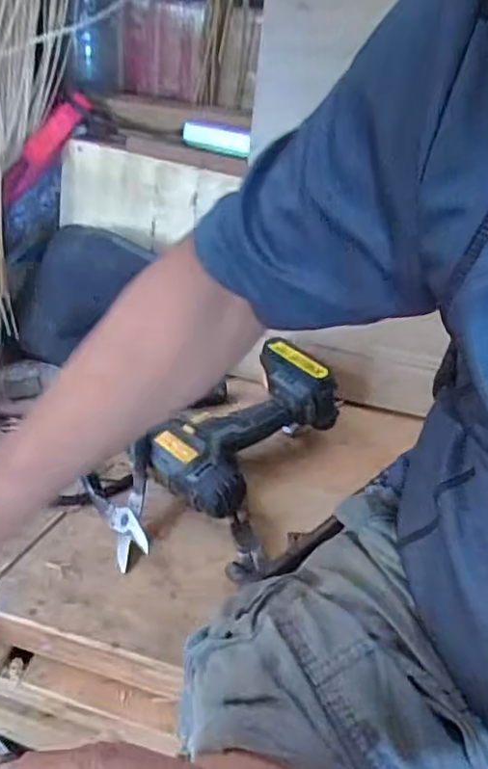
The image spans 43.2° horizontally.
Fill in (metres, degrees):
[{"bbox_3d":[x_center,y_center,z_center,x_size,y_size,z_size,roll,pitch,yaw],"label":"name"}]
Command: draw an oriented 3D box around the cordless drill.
[{"bbox_3d":[0.010,0.052,0.634,0.117,0.092,0.192,34,52,28],"label":"cordless drill"}]

